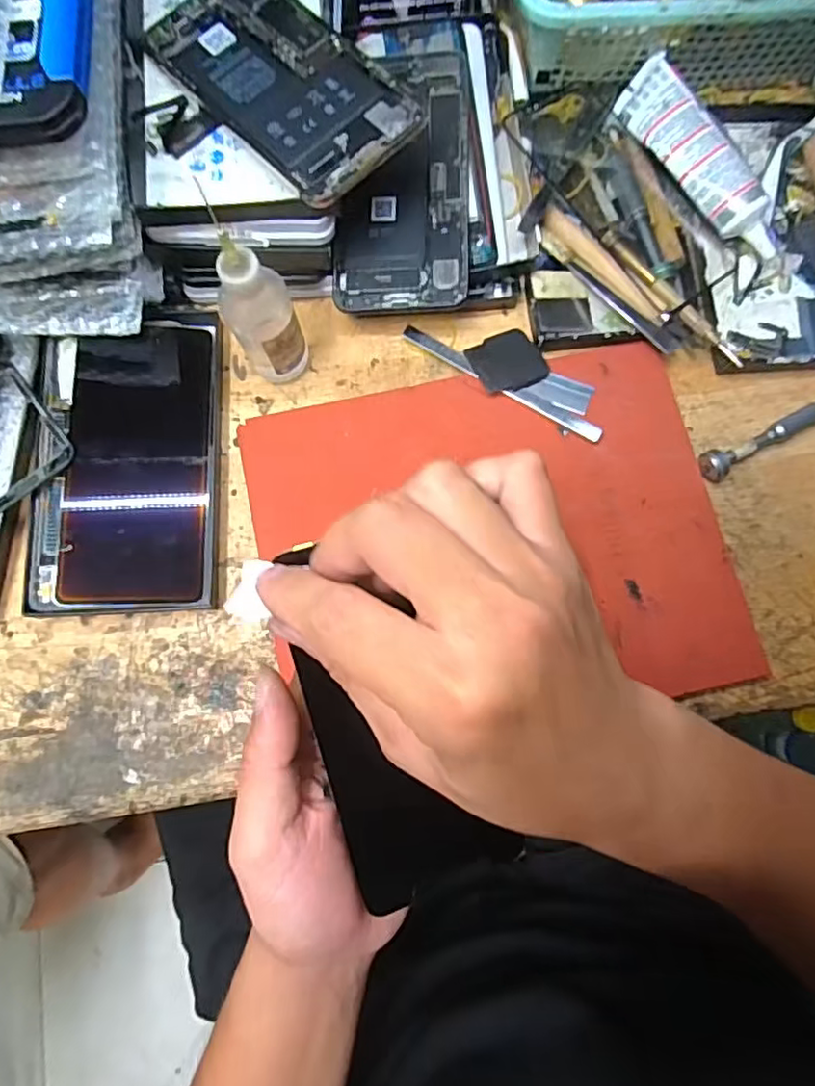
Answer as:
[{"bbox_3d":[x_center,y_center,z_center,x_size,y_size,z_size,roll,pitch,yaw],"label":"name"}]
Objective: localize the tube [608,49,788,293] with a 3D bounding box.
[{"bbox_3d":[0.184,-0.222,0.373,0.038,0.027,0.153,-37,82,-8],"label":"tube"}]

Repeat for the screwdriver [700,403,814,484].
[{"bbox_3d":[0.227,-0.070,0.364,0.126,0.018,0.017,-27,80,-7],"label":"screwdriver"}]

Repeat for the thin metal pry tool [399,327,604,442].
[{"bbox_3d":[0.054,-0.093,0.361,0.129,0.004,0.011,30,79,8],"label":"thin metal pry tool"}]

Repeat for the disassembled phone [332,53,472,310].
[{"bbox_3d":[-0.003,-0.211,0.361,0.076,0.005,0.155,0,86,5],"label":"disassembled phone"}]

